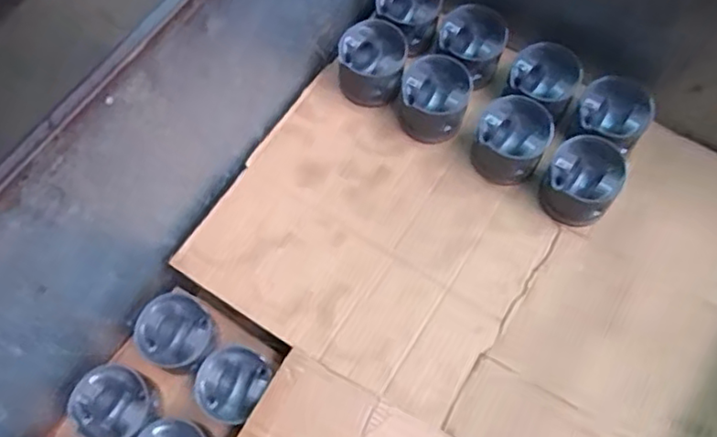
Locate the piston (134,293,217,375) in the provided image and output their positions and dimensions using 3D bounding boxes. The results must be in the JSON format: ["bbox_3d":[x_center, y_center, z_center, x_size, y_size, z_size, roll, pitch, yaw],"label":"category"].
[{"bbox_3d":[-0.221,0.146,0.790,0.092,0.061,0.086,0,68,-1],"label":"piston"}]

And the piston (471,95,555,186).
[{"bbox_3d":[0.194,-0.098,0.814,0.089,0.078,0.088,0,67,0],"label":"piston"}]

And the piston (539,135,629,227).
[{"bbox_3d":[0.275,-0.044,0.791,0.086,0.074,0.090,0,67,0],"label":"piston"}]

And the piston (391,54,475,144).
[{"bbox_3d":[0.098,-0.156,0.845,0.095,0.074,0.085,18,68,7],"label":"piston"}]

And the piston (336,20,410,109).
[{"bbox_3d":[0.018,-0.207,0.865,0.090,0.081,0.084,0,67,0],"label":"piston"}]

